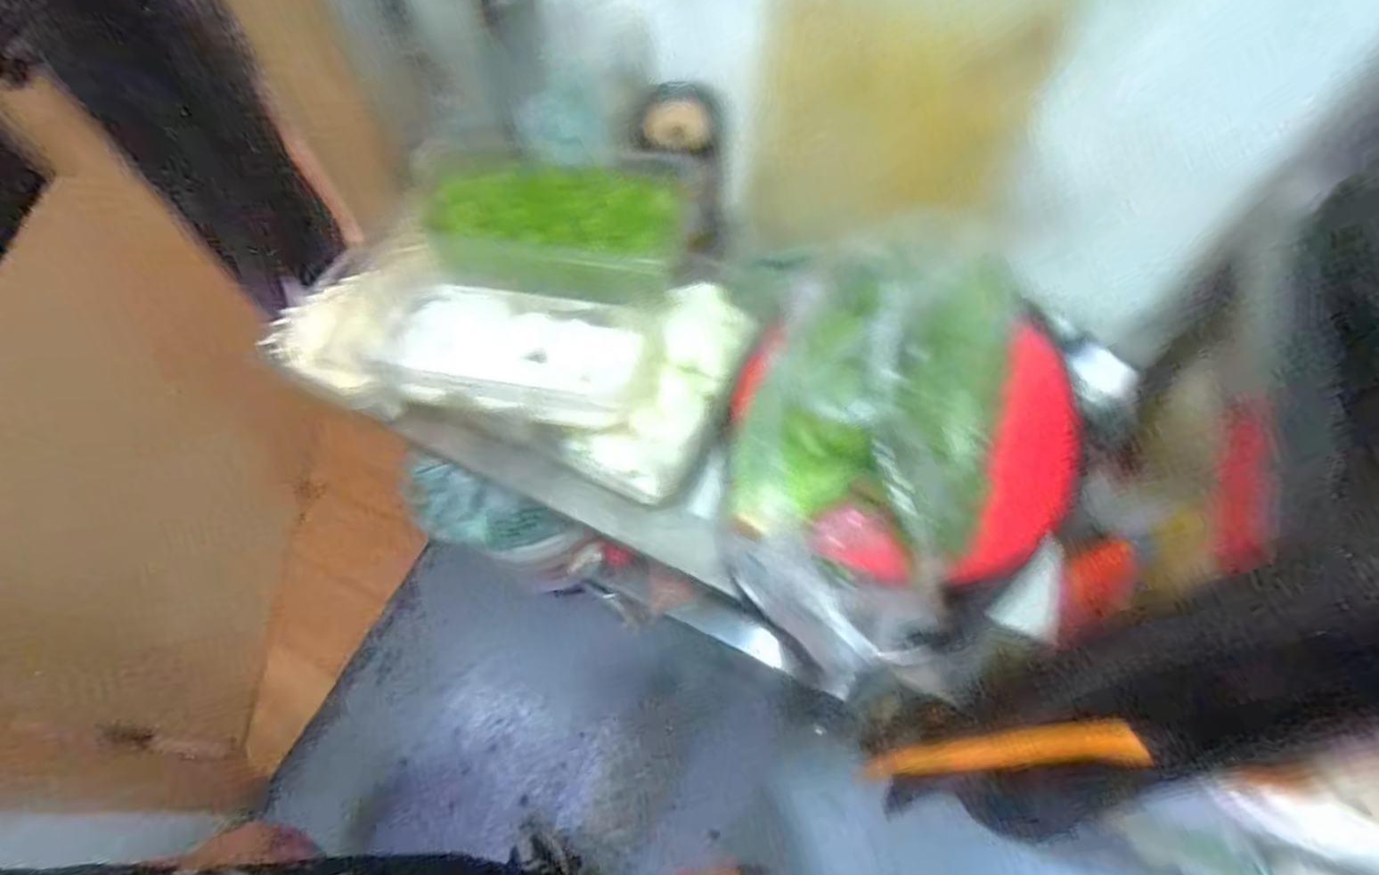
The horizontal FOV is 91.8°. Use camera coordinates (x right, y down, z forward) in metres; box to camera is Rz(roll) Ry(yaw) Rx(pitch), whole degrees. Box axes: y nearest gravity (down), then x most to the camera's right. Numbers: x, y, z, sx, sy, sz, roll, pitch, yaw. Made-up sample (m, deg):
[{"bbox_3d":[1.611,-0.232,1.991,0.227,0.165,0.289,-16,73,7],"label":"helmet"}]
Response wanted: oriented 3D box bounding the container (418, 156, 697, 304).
[{"bbox_3d":[-0.163,-0.243,0.812,0.326,0.082,0.203,0,61,3],"label":"container"}]

